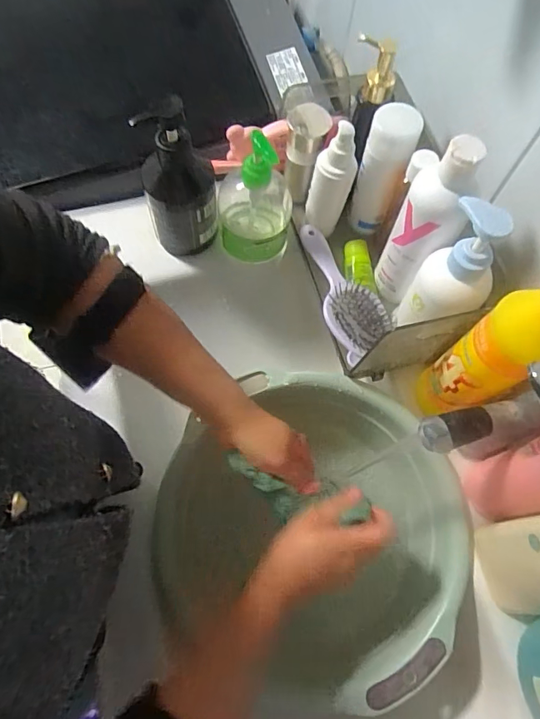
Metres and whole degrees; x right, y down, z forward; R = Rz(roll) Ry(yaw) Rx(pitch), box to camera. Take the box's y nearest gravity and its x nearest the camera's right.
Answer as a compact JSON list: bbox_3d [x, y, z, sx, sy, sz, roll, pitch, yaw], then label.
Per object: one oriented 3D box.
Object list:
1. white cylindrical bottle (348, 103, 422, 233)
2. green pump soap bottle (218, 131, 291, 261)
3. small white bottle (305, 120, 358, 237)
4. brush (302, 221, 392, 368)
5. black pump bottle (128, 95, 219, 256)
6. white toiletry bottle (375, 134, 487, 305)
[{"bbox_3d":[0.122,-0.207,0.528,0.048,0.147,0.040,22,68,6],"label":"white cylindrical bottle"},{"bbox_3d":[-0.016,-0.190,0.528,0.083,0.152,0.100,6,67,-1],"label":"green pump soap bottle"},{"bbox_3d":[0.067,-0.198,0.516,0.041,0.126,0.038,1,67,-3],"label":"small white bottle"},{"bbox_3d":[0.078,-0.082,0.533,0.068,0.030,0.171,-24,70,-12],"label":"brush"},{"bbox_3d":[-0.098,-0.189,0.510,0.078,0.162,0.065,-5,68,-5],"label":"black pump bottle"},{"bbox_3d":[0.151,-0.127,0.471,0.049,0.195,0.061,-10,68,-7],"label":"white toiletry bottle"}]

